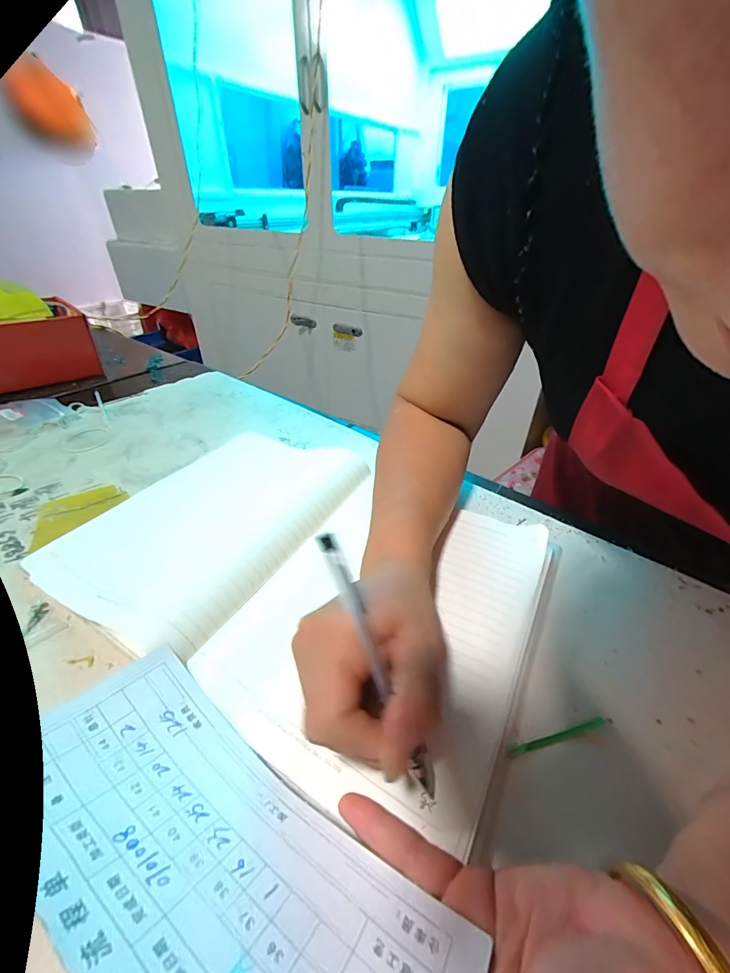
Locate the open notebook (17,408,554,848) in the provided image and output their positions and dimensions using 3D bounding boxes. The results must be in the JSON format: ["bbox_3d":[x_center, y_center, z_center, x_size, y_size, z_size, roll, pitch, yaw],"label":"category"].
[{"bbox_3d":[-0.044,0.051,0.317,0.346,0.021,0.238,18,40,21],"label":"open notebook"}]

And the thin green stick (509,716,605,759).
[{"bbox_3d":[0.110,0.144,0.221,0.061,0.004,0.005,-9,38,-13],"label":"thin green stick"}]

